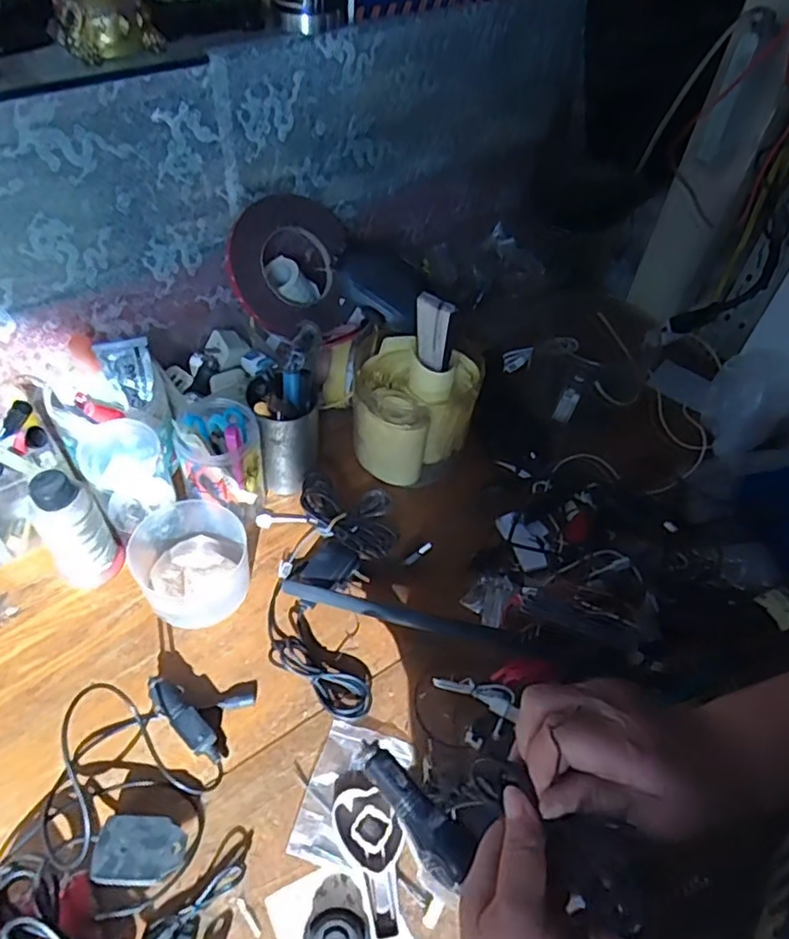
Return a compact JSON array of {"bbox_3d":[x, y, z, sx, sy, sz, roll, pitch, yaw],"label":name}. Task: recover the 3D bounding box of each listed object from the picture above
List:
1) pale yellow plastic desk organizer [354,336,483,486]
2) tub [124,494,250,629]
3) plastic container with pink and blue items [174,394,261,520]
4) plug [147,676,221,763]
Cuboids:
[{"bbox_3d":[0.022,-0.064,0.665,0.115,0.122,0.109,2,50,-2],"label":"pale yellow plastic desk organizer"},{"bbox_3d":[-0.180,0.084,0.573,0.096,0.054,0.099,2,50,-2],"label":"tub"},{"bbox_3d":[-0.161,-0.004,0.599,0.075,0.131,0.065,-10,51,-12],"label":"plastic container with pink and blue items"},{"bbox_3d":[-0.166,0.196,0.503,0.023,0.019,0.080,-35,60,-28],"label":"plug"}]

